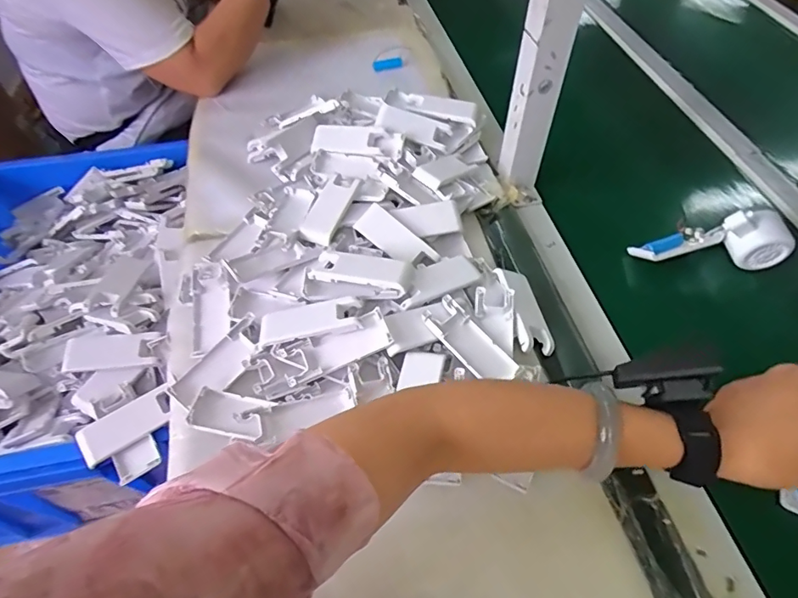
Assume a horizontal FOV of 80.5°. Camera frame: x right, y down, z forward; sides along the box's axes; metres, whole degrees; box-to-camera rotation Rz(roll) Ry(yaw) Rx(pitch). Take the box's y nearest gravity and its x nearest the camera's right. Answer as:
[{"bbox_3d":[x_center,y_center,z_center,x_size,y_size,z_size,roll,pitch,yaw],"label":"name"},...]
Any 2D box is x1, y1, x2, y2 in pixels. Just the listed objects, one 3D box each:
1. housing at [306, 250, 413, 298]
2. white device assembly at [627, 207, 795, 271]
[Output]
[{"bbox_3d":[-0.038,-0.028,0.489,0.101,0.027,0.041,12,54,9],"label":"housing"},{"bbox_3d":[0.357,-0.070,0.540,0.161,0.052,0.047,1,53,1],"label":"white device assembly"}]

